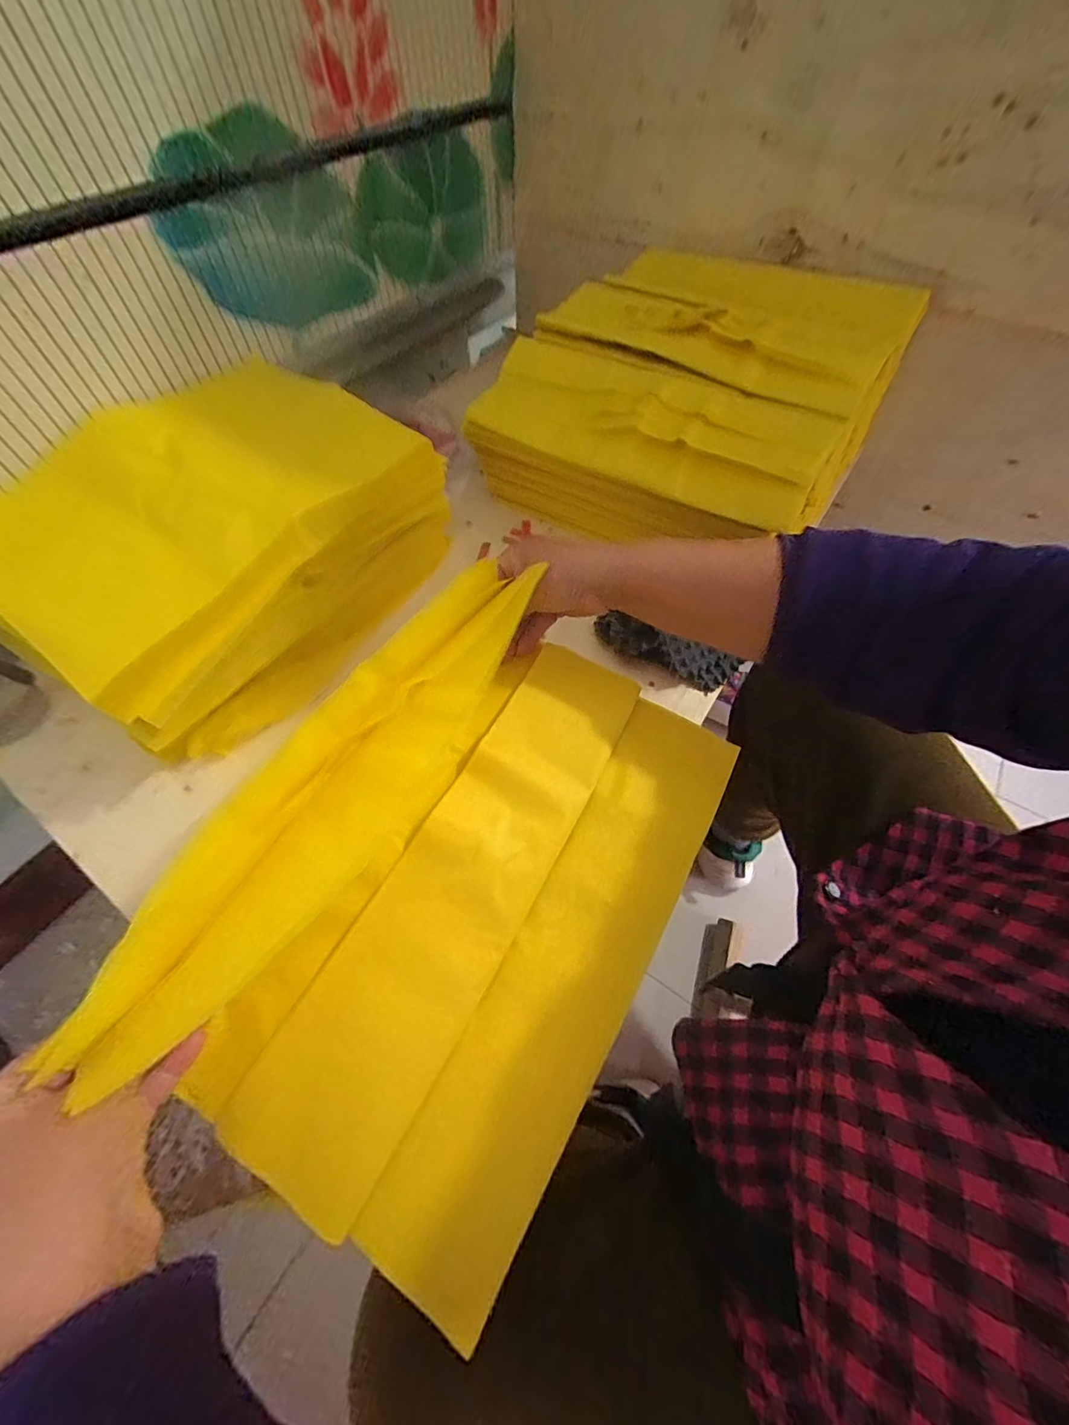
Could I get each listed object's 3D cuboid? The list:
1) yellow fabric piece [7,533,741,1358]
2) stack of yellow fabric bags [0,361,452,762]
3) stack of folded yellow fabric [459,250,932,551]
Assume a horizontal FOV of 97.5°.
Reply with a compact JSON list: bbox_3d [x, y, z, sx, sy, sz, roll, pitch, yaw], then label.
[{"bbox_3d":[-0.041,0.083,0.288,0.250,0.081,0.354,27,63,16],"label":"yellow fabric piece"},{"bbox_3d":[-0.299,-0.170,0.473,0.263,0.144,0.366,29,64,16],"label":"stack of yellow fabric bags"},{"bbox_3d":[0.208,-0.397,0.597,0.392,0.166,0.451,28,64,16],"label":"stack of folded yellow fabric"}]

